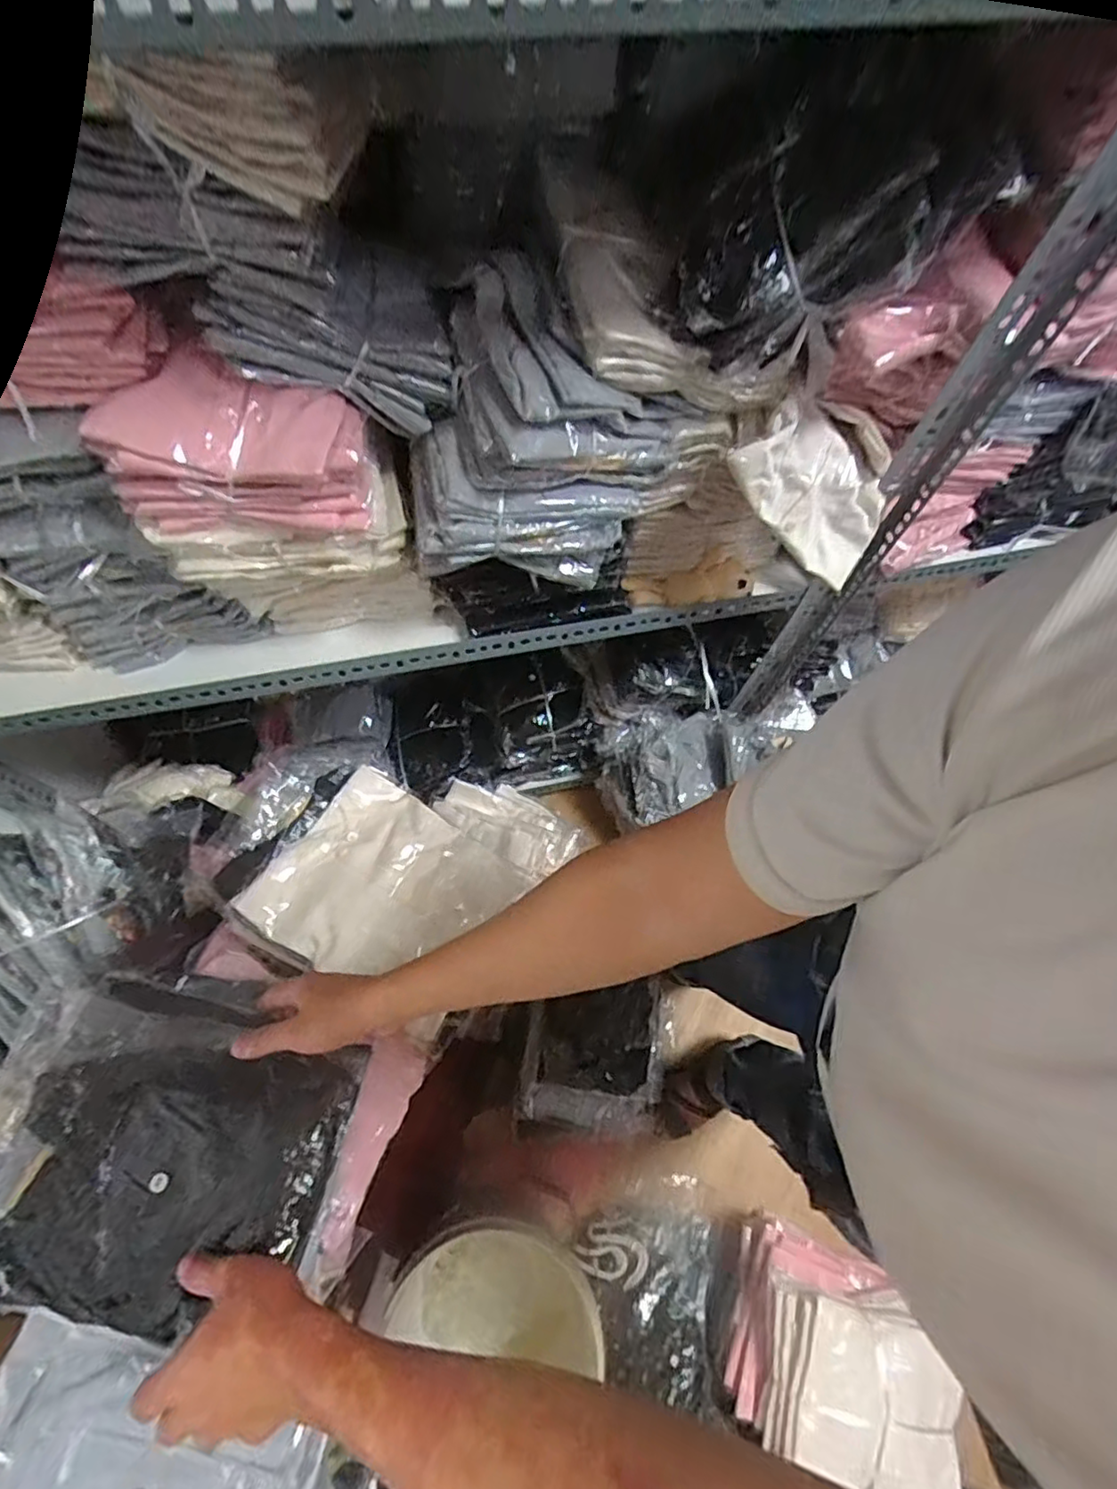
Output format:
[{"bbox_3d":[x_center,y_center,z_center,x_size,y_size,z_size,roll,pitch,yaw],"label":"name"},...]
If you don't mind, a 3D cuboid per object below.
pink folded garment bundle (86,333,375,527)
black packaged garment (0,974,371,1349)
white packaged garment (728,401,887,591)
[{"bbox_3d":[-0.294,-0.279,0.592,0.218,0.114,0.102,-3,65,-5],"label":"pink folded garment bundle"},{"bbox_3d":[-0.317,0.328,0.514,0.255,0.053,0.217,12,65,2],"label":"black packaged garment"},{"bbox_3d":[0.280,-0.275,0.685,0.114,0.202,0.025,-50,30,12],"label":"white packaged garment"}]

